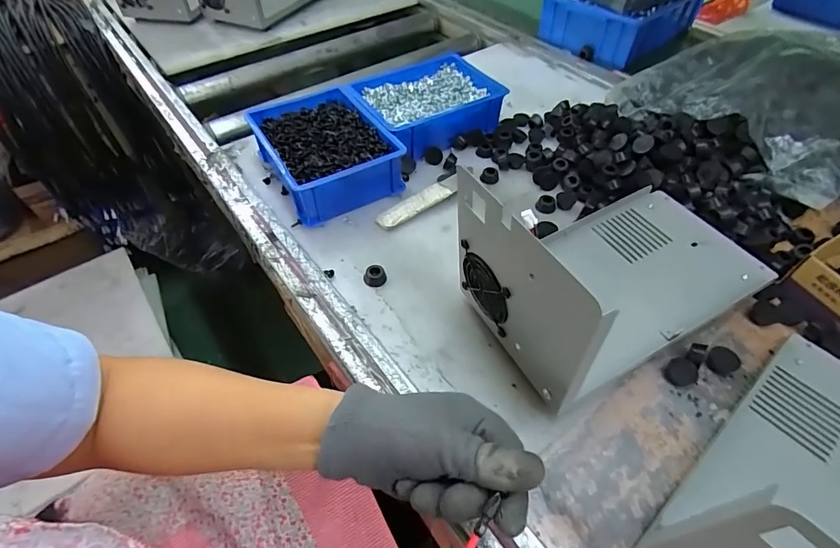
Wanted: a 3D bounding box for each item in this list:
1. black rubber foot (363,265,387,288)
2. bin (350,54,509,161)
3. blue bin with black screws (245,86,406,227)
[{"bbox_3d":[-0.049,0.003,0.469,0.025,0.015,0.021,-8,50,-5],"label":"black rubber foot"},{"bbox_3d":[0.011,-0.248,0.637,0.193,0.061,0.156,-24,54,-17],"label":"bin"},{"bbox_3d":[-0.123,-0.162,0.570,0.145,0.065,0.191,-25,54,-18],"label":"blue bin with black screws"}]

